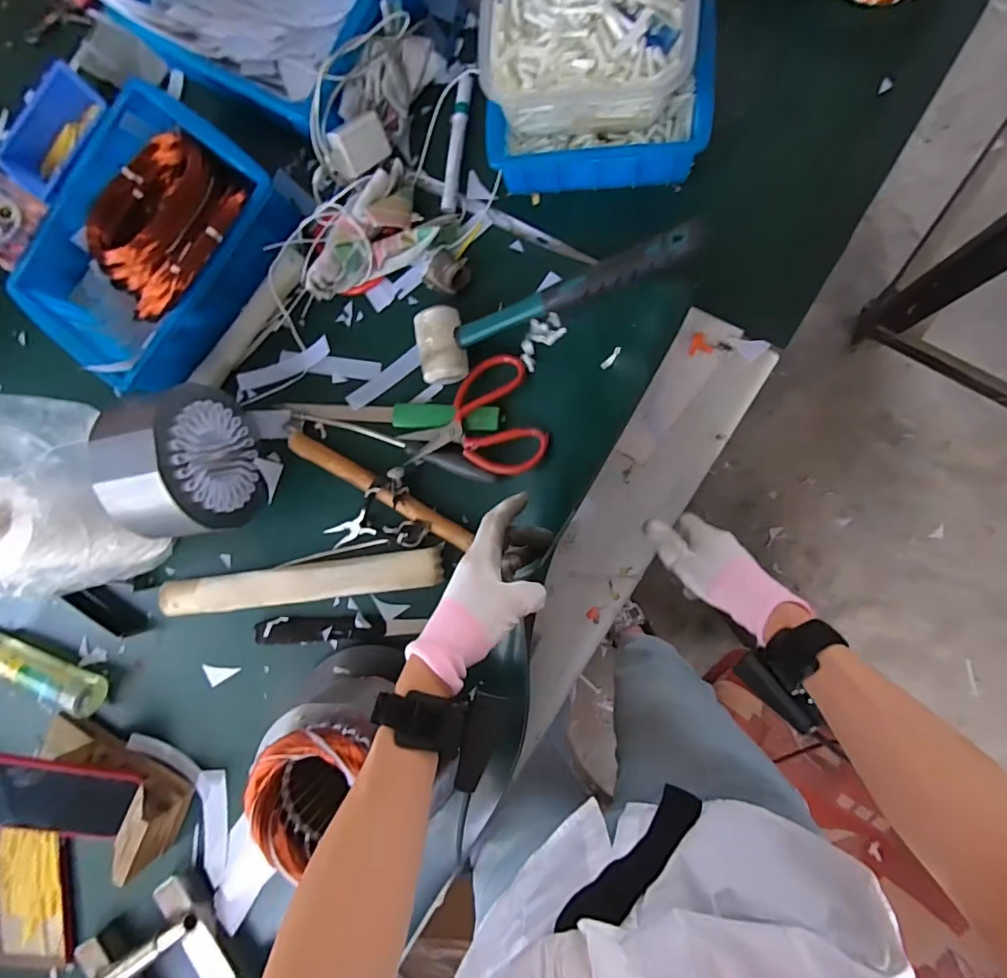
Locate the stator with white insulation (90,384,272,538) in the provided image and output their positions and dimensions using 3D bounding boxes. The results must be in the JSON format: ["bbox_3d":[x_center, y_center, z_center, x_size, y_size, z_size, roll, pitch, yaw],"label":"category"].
[{"bbox_3d":[-0.331,-0.026,0.527,0.087,0.141,0.148,-14,87,11],"label":"stator with white insulation"}]

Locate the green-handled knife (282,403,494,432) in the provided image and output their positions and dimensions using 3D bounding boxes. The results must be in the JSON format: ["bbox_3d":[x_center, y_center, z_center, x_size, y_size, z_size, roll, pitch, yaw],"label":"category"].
[{"bbox_3d":[-0.126,-0.083,0.562,0.245,0.023,0.027,6,90,12],"label":"green-handled knife"}]

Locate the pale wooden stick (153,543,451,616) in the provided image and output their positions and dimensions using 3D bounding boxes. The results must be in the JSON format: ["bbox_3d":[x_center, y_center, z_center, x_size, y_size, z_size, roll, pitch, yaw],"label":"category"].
[{"bbox_3d":[-0.227,0.104,0.564,0.333,0.025,0.039,-9,88,11],"label":"pale wooden stick"}]

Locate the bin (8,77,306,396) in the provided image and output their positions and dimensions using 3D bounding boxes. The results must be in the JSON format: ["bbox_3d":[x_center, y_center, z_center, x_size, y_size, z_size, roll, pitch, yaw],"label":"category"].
[{"bbox_3d":[-0.390,-0.270,0.578,0.212,0.091,0.280,42,97,9],"label":"bin"}]

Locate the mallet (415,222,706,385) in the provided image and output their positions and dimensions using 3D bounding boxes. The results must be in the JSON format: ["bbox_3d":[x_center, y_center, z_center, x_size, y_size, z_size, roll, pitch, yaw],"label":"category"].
[{"bbox_3d":[0.035,-0.167,0.464,0.278,0.039,0.071,-12,88,32],"label":"mallet"}]

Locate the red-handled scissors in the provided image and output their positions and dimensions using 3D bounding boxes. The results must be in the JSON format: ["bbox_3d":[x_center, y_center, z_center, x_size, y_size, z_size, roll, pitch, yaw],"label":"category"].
[{"bbox_3d":[-0.029,-0.077,0.529,0.152,0.020,0.116,6,90,12],"label":"red-handled scissors"}]

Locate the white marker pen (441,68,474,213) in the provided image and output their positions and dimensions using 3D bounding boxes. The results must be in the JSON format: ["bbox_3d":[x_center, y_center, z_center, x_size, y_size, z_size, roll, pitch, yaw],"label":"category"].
[{"bbox_3d":[-0.049,-0.368,0.546,0.017,0.013,0.148,8,91,12],"label":"white marker pen"}]

